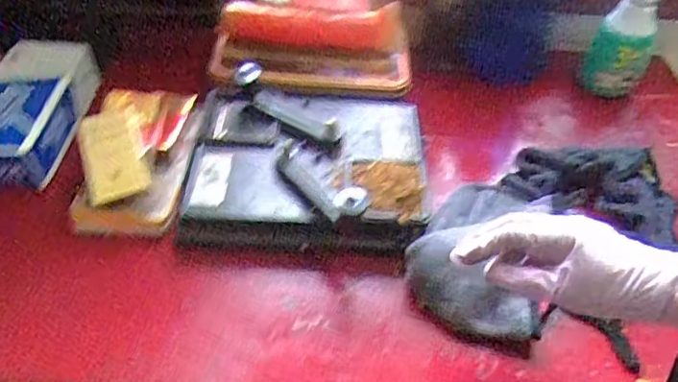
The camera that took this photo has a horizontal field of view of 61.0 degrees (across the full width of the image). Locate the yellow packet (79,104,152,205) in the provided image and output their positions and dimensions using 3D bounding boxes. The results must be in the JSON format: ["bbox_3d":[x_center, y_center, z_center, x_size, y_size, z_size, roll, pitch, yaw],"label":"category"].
[{"bbox_3d":[-0.230,-0.037,0.583,0.061,0.012,0.092,-18,79,-5],"label":"yellow packet"}]

